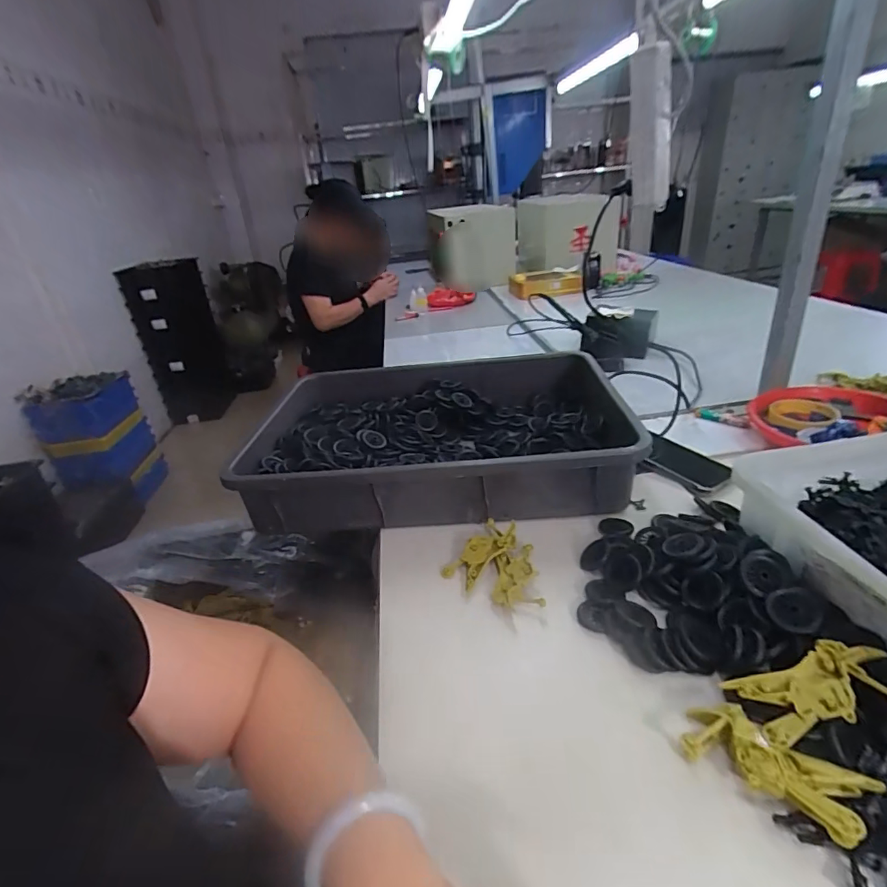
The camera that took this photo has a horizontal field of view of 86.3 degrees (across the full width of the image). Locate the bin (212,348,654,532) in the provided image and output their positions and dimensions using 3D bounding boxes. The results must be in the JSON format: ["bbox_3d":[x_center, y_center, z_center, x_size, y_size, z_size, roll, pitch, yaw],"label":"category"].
[{"bbox_3d":[-0.014,-0.012,0.708,0.498,0.101,0.354,-3,28,5],"label":"bin"}]

